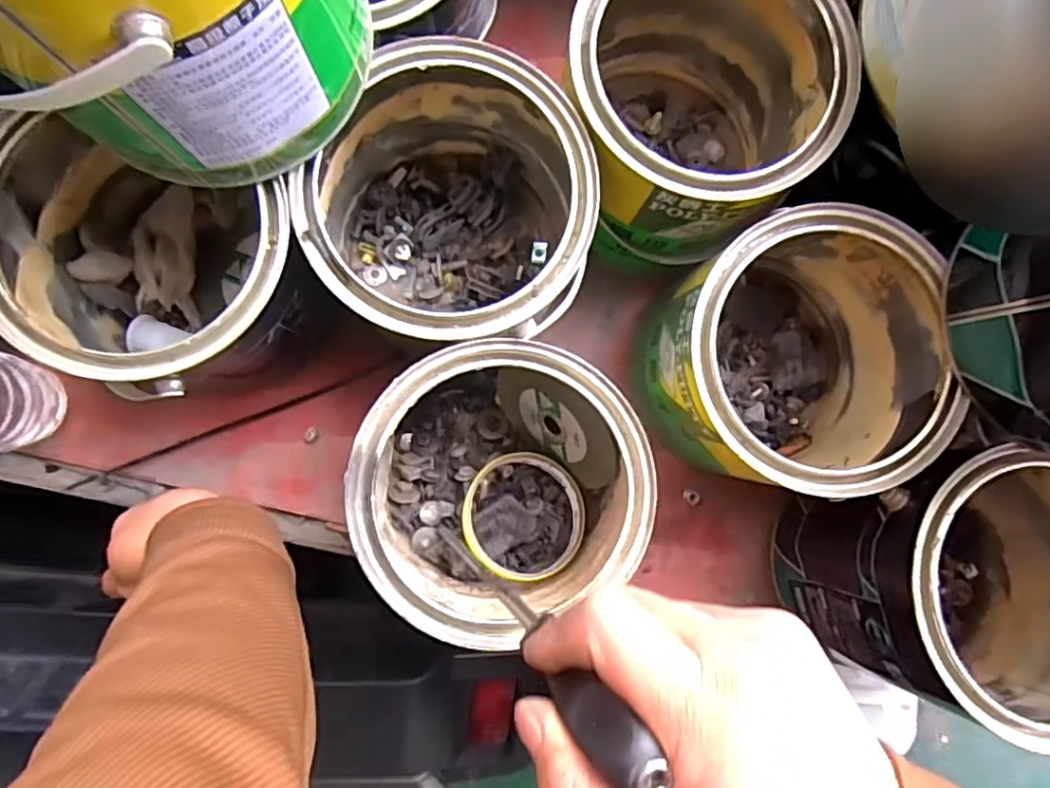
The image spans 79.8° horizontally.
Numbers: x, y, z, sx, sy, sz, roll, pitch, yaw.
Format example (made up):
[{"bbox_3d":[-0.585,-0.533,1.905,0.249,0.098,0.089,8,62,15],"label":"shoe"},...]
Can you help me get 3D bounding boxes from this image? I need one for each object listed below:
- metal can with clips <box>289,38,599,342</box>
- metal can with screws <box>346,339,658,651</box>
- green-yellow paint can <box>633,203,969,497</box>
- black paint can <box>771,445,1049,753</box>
[{"bbox_3d":[-0.044,-0.108,0.403,0.163,0.144,0.157,0,88,-5],"label":"metal can with clips"},{"bbox_3d":[-0.019,0.054,0.402,0.157,0.139,0.160,-7,89,-5],"label":"metal can with screws"},{"bbox_3d":[0.166,-0.023,0.418,0.159,0.151,0.155,-5,89,-5],"label":"green-yellow paint can"},{"bbox_3d":[0.281,0.112,0.404,0.160,0.158,0.145,15,87,-4],"label":"black paint can"}]

